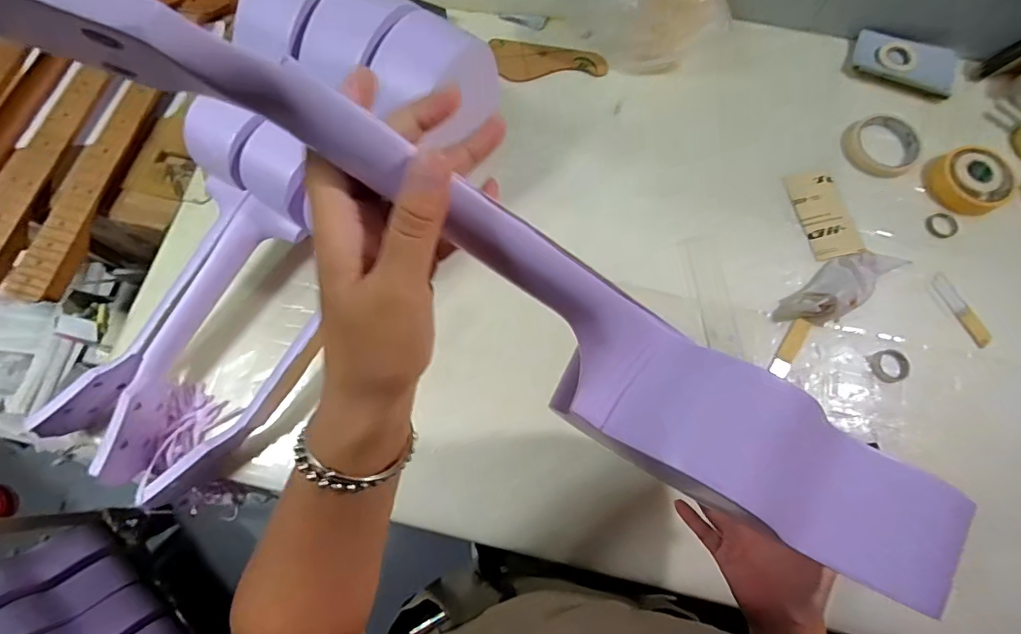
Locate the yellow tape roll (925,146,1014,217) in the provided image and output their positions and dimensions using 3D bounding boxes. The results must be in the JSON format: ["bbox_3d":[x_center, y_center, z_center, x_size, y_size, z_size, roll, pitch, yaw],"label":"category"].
[{"bbox_3d":[0.557,-0.166,0.615,0.083,0.044,0.083,0,72,0],"label":"yellow tape roll"}]

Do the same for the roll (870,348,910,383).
[{"bbox_3d":[0.429,0.054,0.568,0.034,0.015,0.036,0,72,0],"label":"roll"}]

